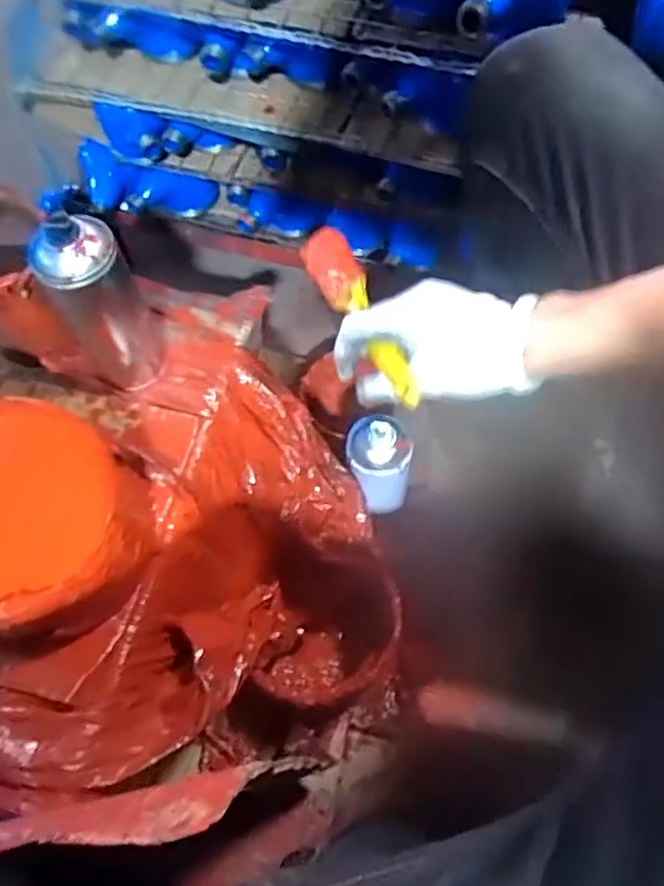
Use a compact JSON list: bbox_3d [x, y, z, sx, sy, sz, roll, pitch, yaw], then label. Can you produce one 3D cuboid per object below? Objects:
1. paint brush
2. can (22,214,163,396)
[{"bbox_3d":[0.022,-0.096,0.500,0.031,0.023,0.163,-25,65,-8],"label":"paint brush"},{"bbox_3d":[-0.188,-0.112,0.558,0.073,0.169,0.055,-30,67,-10],"label":"can"}]

